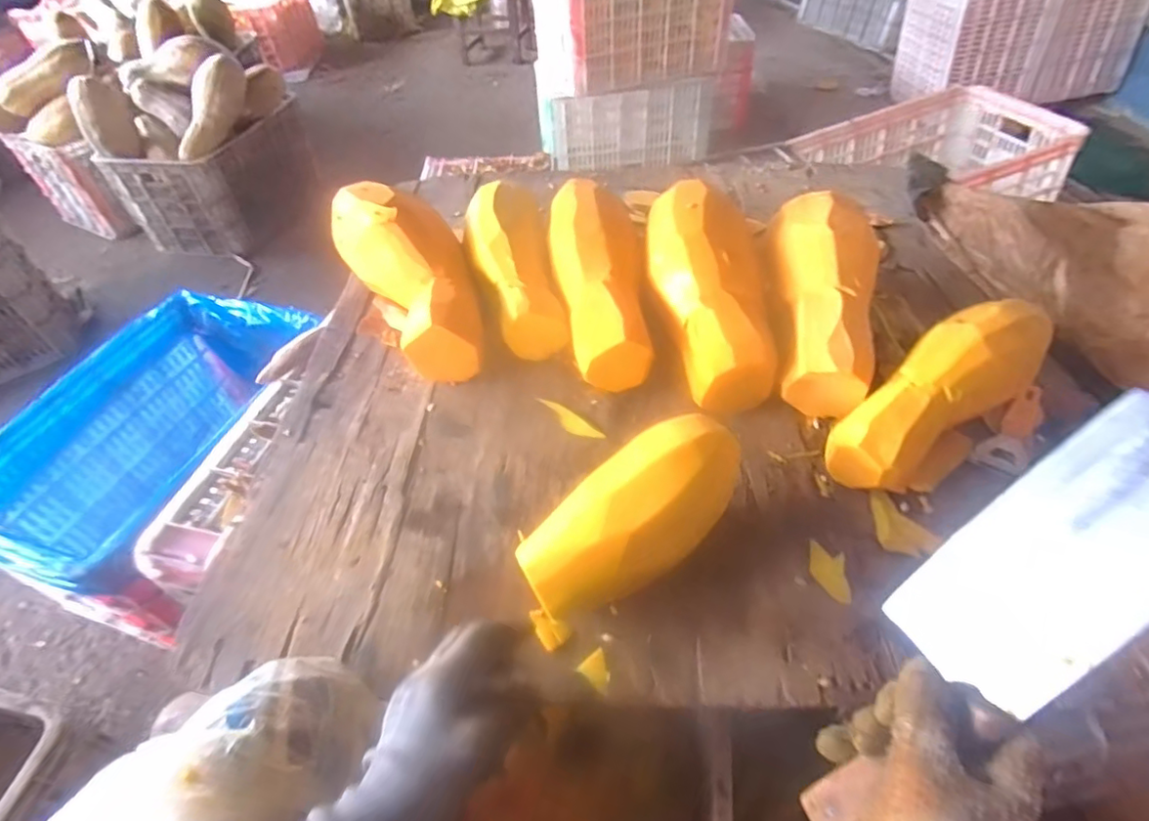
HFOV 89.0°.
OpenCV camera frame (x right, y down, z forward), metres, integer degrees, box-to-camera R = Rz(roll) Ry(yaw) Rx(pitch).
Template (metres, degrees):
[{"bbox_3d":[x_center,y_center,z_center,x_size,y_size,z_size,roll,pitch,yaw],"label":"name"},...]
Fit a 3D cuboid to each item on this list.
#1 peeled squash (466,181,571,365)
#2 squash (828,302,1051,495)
[{"bbox_3d":[-0.086,-0.205,0.824,0.107,0.073,0.294,-15,71,-9],"label":"peeled squash"},{"bbox_3d":[0.409,-0.017,0.651,0.307,0.101,0.114,-33,53,-23],"label":"squash"}]

